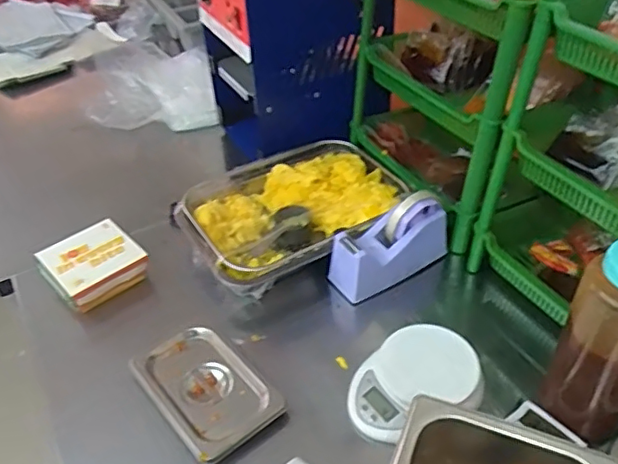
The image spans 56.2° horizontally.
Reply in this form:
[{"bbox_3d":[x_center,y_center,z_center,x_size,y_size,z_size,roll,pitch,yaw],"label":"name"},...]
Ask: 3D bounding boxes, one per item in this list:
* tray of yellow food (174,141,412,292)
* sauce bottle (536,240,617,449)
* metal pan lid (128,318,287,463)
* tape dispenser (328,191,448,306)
[{"bbox_3d":[-0.019,-0.030,0.835,0.301,0.055,0.211,-25,45,-18],"label":"tray of yellow food"},{"bbox_3d":[0.280,0.100,0.533,0.062,0.232,0.090,-32,49,-31],"label":"sauce bottle"},{"bbox_3d":[-0.112,0.168,0.634,0.106,0.019,0.165,-33,48,-26],"label":"metal pan lid"},{"bbox_3d":[0.103,0.012,0.752,0.158,0.097,0.063,-22,44,-21],"label":"tape dispenser"}]

